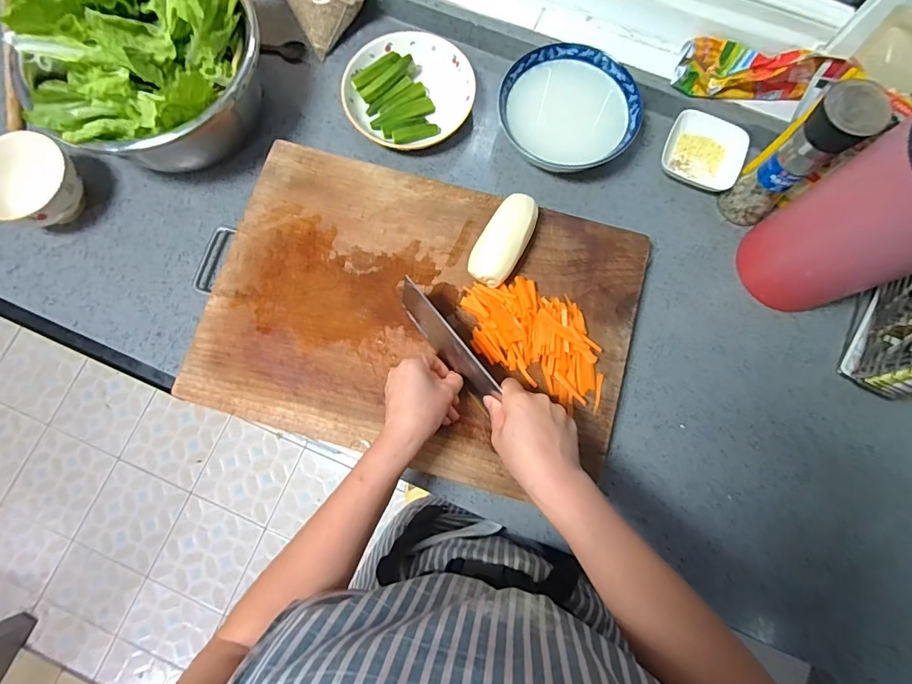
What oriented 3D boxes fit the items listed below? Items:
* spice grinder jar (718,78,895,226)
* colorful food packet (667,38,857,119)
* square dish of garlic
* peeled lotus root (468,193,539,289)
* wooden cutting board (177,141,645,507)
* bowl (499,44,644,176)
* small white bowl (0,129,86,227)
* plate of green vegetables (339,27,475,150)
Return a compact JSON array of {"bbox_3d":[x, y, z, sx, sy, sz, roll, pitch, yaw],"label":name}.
[{"bbox_3d":[0.378,-0.201,0.504,0.059,0.181,0.056,0,78,0],"label":"spice grinder jar"},{"bbox_3d":[0.360,-0.325,0.544,0.167,0.077,0.058,23,79,22],"label":"colorful food packet"},{"bbox_3d":[0.331,-0.254,0.592,0.101,0.028,0.093,23,80,5],"label":"square dish of garlic"},{"bbox_3d":[0.057,-0.119,0.530,0.052,0.038,0.115,29,80,6],"label":"peeled lotus root"},{"bbox_3d":[-0.044,-0.031,0.546,0.488,0.035,0.340,16,79,4],"label":"wooden cutting board"},{"bbox_3d":[0.149,-0.304,0.587,0.172,0.056,0.144,22,79,5],"label":"bowl"},{"bbox_3d":[-0.521,-0.193,0.558,0.117,0.065,0.110,0,78,0],"label":"small white bowl"},{"bbox_3d":[-0.063,-0.341,0.602,0.167,0.042,0.162,0,78,0],"label":"plate of green vegetables"}]

